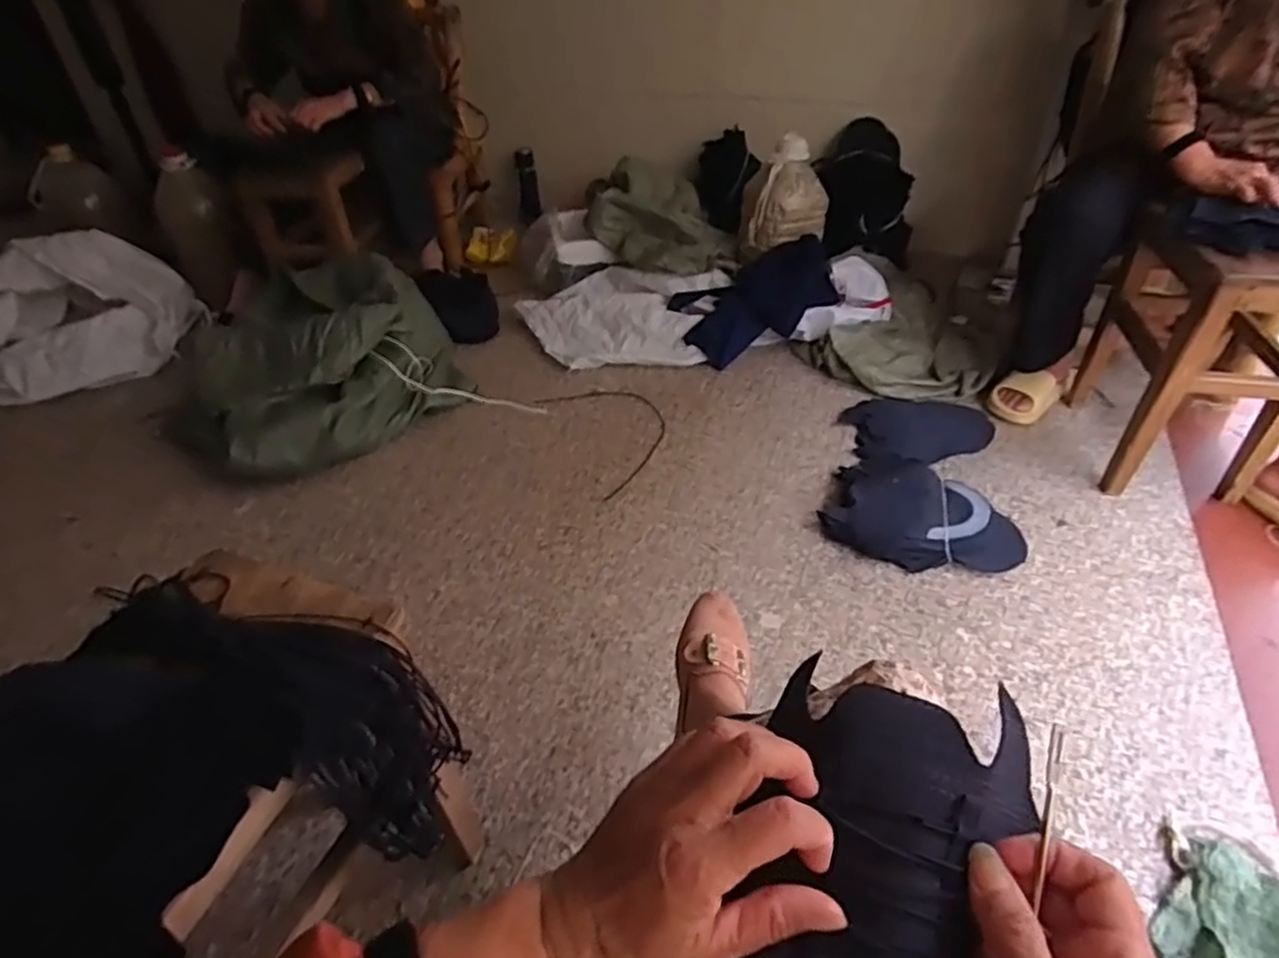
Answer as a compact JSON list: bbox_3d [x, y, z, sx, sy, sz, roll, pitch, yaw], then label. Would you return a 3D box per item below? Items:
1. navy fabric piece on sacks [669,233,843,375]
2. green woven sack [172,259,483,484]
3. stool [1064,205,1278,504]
[{"bbox_3d":[0.270,-0.411,1.634,0.368,0.077,0.217,-28,73,3],"label":"navy fabric piece on sacks"},{"bbox_3d":[-0.601,-0.215,1.349,0.270,0.294,0.523,31,51,33],"label":"green woven sack"},{"bbox_3d":[0.962,-0.206,1.211,0.250,0.418,0.323,10,43,13],"label":"stool"}]

